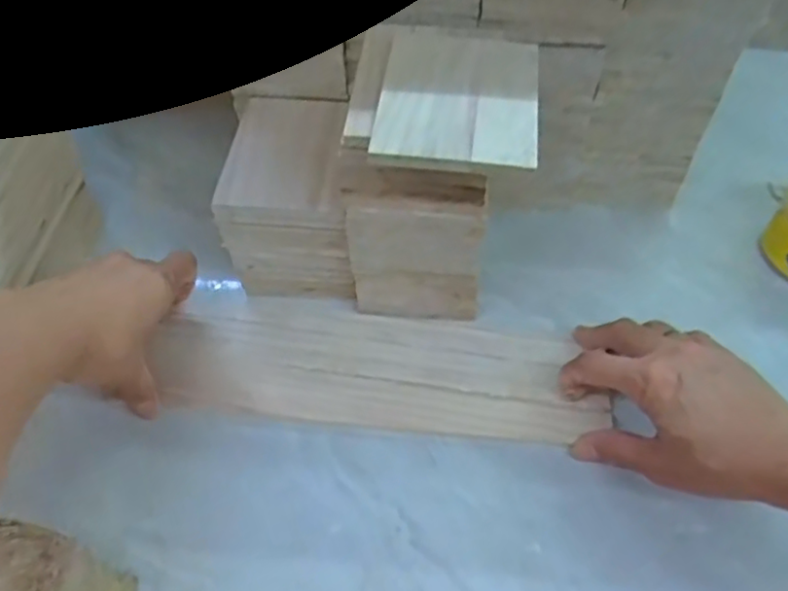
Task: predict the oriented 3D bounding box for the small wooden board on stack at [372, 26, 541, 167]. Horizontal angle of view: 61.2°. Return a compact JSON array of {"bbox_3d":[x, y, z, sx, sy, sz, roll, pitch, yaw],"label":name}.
[{"bbox_3d":[0.038,-0.119,0.380,0.085,0.007,0.123,6,54,5],"label":"small wooden board on stack"}]

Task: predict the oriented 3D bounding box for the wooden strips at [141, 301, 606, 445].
[{"bbox_3d":[-0.013,0.049,0.470,0.301,0.012,0.092,5,54,5],"label":"wooden strips"}]

